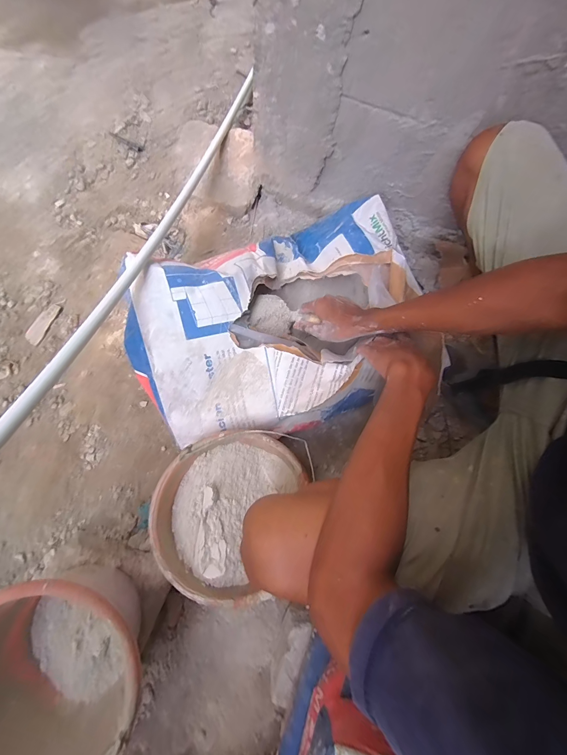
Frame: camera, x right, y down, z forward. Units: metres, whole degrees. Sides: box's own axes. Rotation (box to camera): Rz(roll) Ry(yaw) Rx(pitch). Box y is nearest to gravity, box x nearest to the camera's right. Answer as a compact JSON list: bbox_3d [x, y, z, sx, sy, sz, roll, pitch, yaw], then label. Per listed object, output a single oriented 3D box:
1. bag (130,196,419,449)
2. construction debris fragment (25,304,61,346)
[{"bbox_3d":[0.001,-0.104,0.590,0.526,0.181,0.375,-27,78,-8],"label":"bag"},{"bbox_3d":[-0.525,-0.119,0.671,0.036,0.004,0.097,22,76,4],"label":"construction debris fragment"}]

